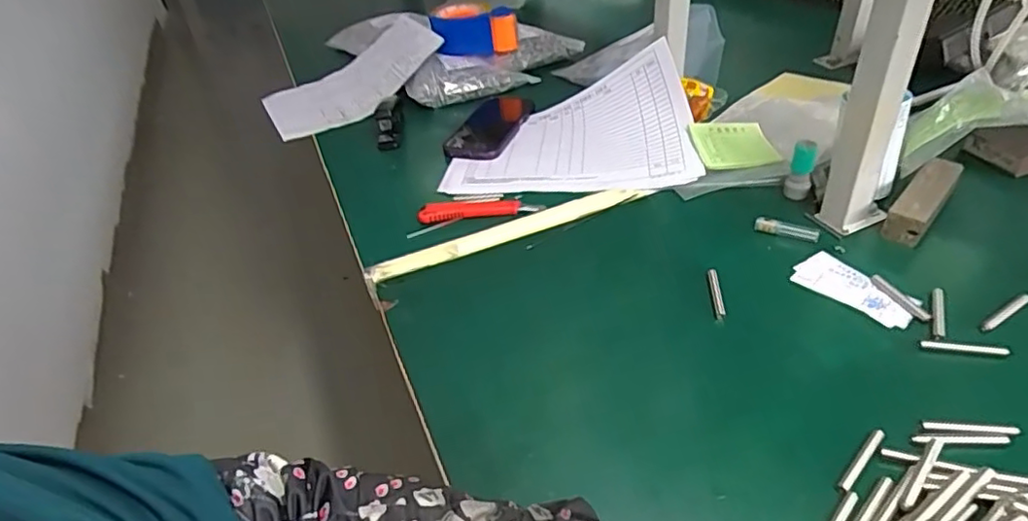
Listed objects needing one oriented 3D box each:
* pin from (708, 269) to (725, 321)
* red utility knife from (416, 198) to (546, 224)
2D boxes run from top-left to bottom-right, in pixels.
[{"bbox_3d":[0.179,0.030,0.534,0.009,0.006,0.060,0,39,8],"label":"pin"},{"bbox_3d":[-0.038,-0.056,0.668,0.134,0.017,0.023,-6,38,1],"label":"red utility knife"}]

